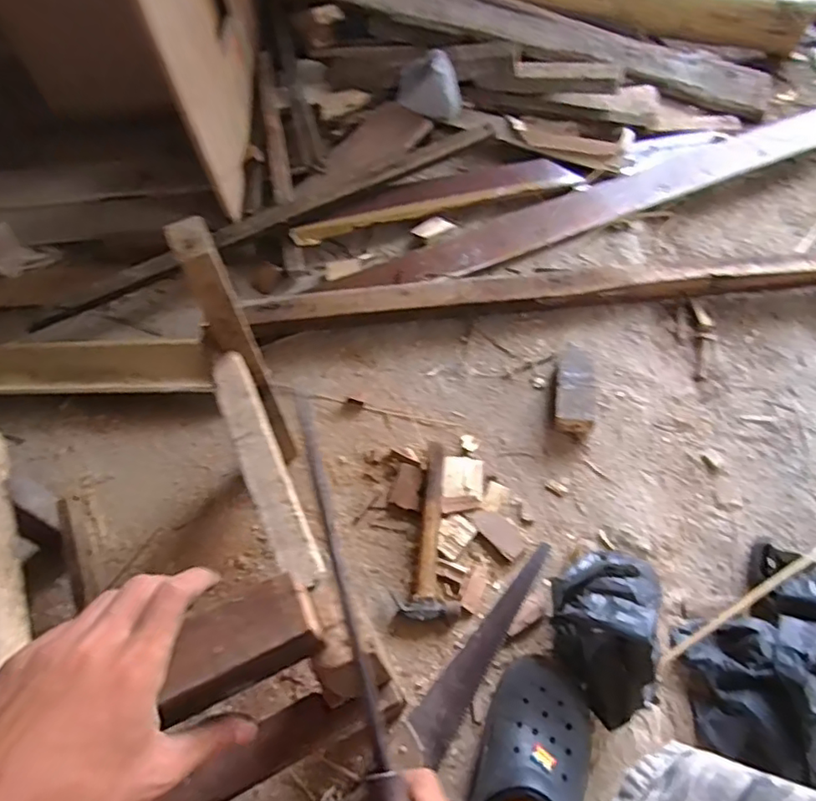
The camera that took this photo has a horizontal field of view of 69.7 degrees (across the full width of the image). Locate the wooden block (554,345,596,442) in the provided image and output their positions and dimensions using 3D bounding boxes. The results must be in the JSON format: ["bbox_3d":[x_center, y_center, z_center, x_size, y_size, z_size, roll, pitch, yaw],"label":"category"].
[{"bbox_3d":[0.261,-0.018,0.924,0.067,0.042,0.155,8,61,9],"label":"wooden block"}]

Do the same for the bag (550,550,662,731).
[{"bbox_3d":[0.225,0.267,0.703,0.114,0.136,0.201,14,63,12],"label":"bag"}]

